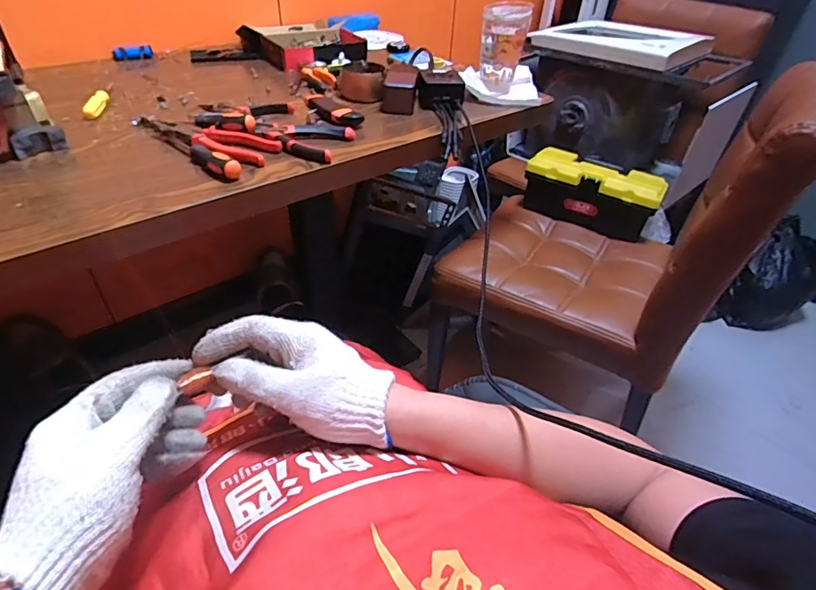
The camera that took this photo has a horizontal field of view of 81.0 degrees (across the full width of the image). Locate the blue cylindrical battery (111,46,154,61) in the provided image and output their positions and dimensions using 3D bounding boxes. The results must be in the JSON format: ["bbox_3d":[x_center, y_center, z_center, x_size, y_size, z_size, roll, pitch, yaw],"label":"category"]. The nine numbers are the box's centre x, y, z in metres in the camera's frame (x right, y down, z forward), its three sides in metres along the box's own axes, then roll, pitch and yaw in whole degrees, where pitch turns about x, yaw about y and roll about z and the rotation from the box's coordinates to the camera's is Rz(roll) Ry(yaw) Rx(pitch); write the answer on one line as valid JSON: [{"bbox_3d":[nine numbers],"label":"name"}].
[{"bbox_3d":[-0.571,-0.503,0.991,0.075,0.022,0.027,-12,42,-18],"label":"blue cylindrical battery"}]

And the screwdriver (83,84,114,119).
[{"bbox_3d":[-0.506,-0.320,0.788,0.022,0.022,0.119,-5,40,-10],"label":"screwdriver"}]

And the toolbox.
[{"bbox_3d":[0.431,-0.235,1.135,0.300,0.139,0.119,24,44,23],"label":"toolbox"}]

